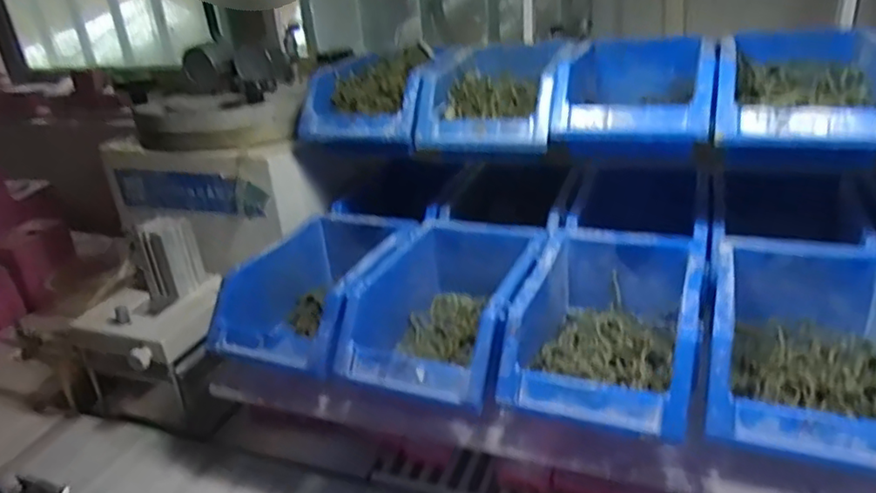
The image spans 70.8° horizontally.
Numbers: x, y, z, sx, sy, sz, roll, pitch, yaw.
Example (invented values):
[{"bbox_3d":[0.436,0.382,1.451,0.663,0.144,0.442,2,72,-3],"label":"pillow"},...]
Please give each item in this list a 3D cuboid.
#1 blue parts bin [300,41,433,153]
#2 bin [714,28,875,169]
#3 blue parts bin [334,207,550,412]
[{"bbox_3d":[-0.065,-0.146,0.609,0.125,0.063,0.138,1,26,13],"label":"blue parts bin"},{"bbox_3d":[0.292,-0.125,0.500,0.123,0.075,0.208,6,28,22],"label":"bin"},{"bbox_3d":[0.017,0.042,0.522,0.126,0.081,0.210,7,28,24],"label":"blue parts bin"}]

